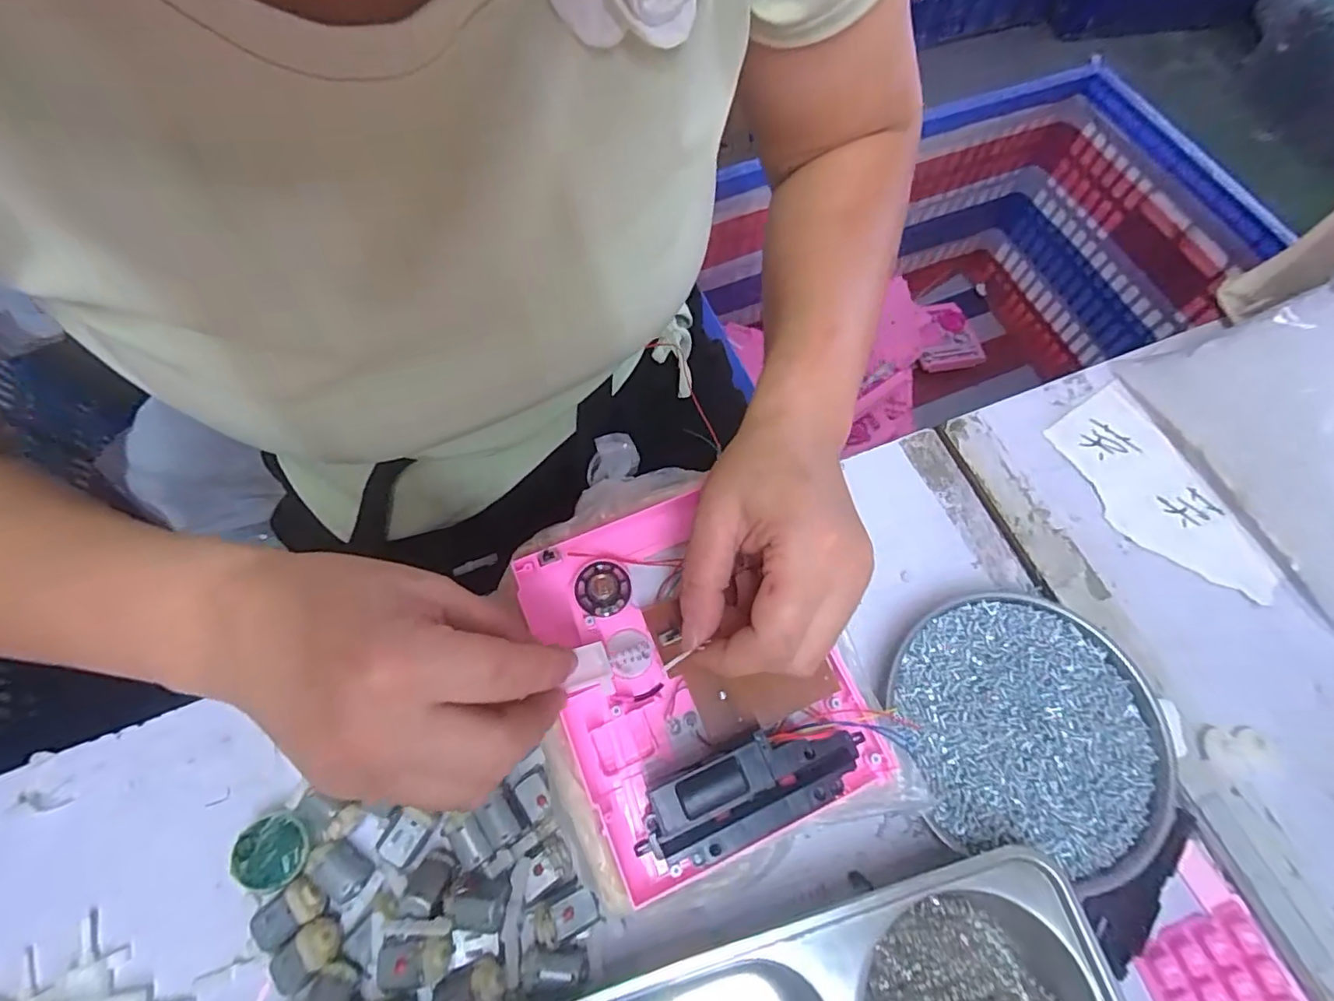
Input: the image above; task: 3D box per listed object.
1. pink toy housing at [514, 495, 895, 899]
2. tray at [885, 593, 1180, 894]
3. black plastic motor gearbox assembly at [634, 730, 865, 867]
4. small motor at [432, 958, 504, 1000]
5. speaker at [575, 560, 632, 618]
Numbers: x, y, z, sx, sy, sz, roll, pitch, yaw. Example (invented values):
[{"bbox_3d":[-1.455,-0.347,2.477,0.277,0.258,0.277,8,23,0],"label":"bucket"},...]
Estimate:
[{"bbox_3d":[0.008,0.073,0.273,0.137,0.040,0.171,-22,70,-10],"label":"pink toy housing"},{"bbox_3d":[0.183,0.116,0.295,0.132,0.017,0.122,17,68,6],"label":"tray"},{"bbox_3d":[0.037,0.122,0.246,0.097,0.028,0.037,-23,70,-10],"label":"black plastic motor gearbox assembly"},{"bbox_3d":[-0.083,0.208,0.242,0.030,0.015,0.018,-17,69,-8],"label":"small motor"},{"bbox_3d":[-0.033,0.045,0.295,0.028,0.004,0.028,0,67,-1],"label":"speaker"}]

